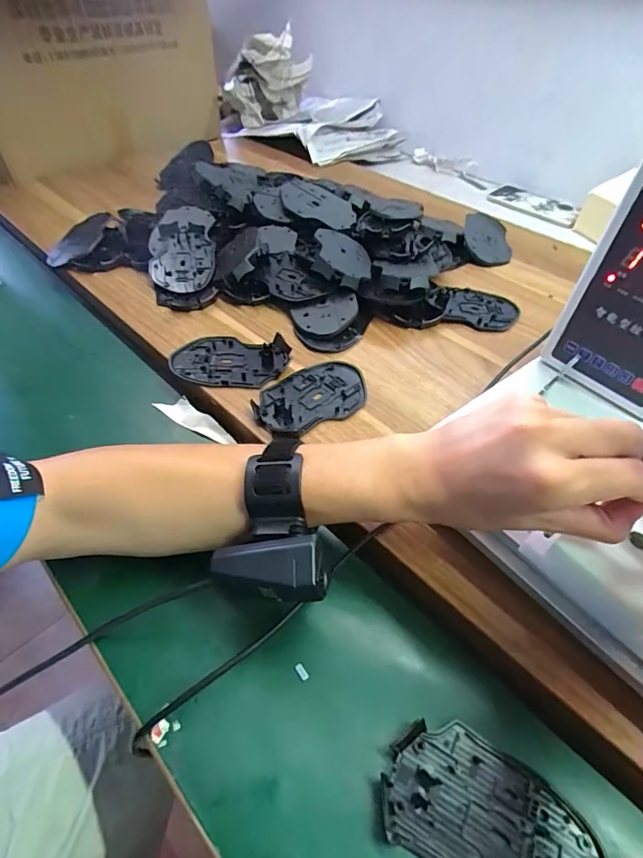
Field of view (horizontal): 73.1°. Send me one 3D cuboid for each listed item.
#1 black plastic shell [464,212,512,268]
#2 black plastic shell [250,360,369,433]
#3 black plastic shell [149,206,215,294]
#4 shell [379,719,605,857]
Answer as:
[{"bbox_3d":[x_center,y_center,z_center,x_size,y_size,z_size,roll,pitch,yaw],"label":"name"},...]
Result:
[{"bbox_3d":[0.239,-0.275,0.627,0.072,0.011,0.115,18,60,-7],"label":"black plastic shell"},{"bbox_3d":[-0.007,-0.032,0.407,0.116,0.010,0.071,-33,57,-27],"label":"black plastic shell"},{"bbox_3d":[-0.173,-0.228,0.538,0.075,0.017,0.153,-3,61,-5],"label":"black plastic shell"},{"bbox_3d":[0.087,0.212,0.232,0.105,0.014,0.072,32,55,23],"label":"shell"}]

